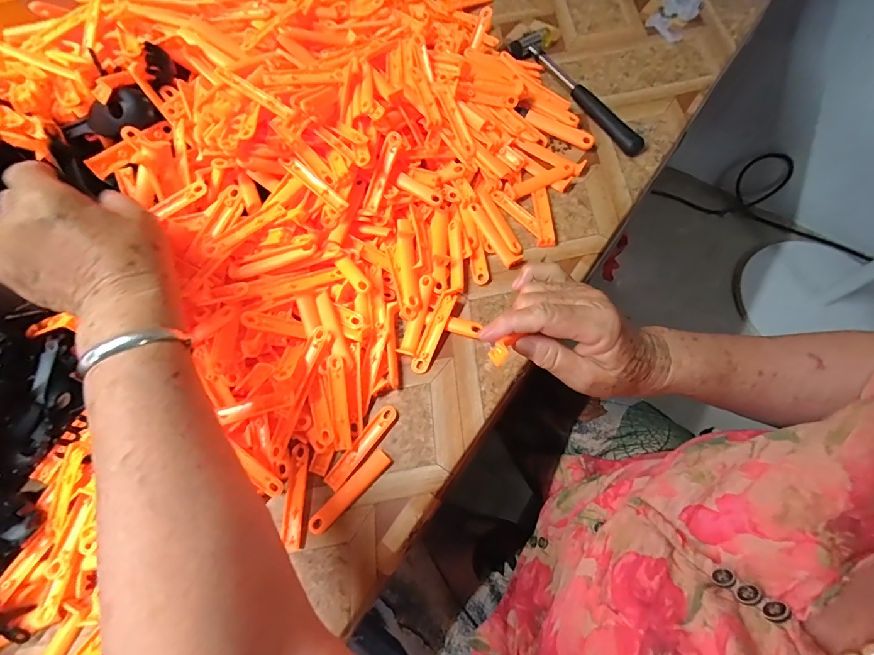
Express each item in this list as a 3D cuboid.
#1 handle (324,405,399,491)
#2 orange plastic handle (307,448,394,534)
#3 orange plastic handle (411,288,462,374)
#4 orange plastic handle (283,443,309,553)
[{"bbox_3d":[-0.060,0.097,0.325,0.017,0.004,0.076,35,73,15],"label":"handle"},{"bbox_3d":[-0.067,0.128,0.313,0.016,0.006,0.077,42,75,17],"label":"orange plastic handle"},{"bbox_3d":[-0.002,0.000,0.355,0.016,0.007,0.081,20,70,10],"label":"orange plastic handle"},{"bbox_3d":[-0.111,0.130,0.314,0.014,0.004,0.074,-2,68,2],"label":"orange plastic handle"}]

